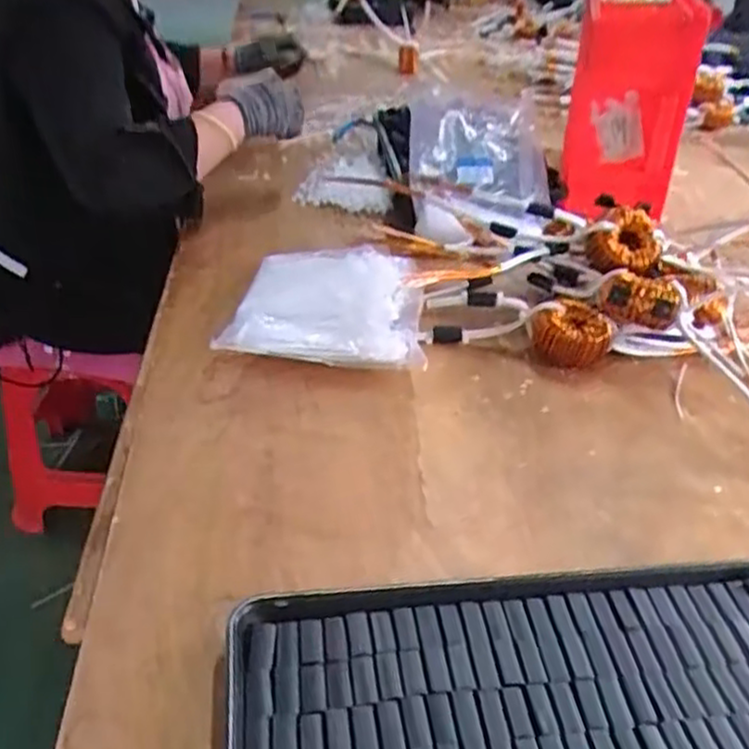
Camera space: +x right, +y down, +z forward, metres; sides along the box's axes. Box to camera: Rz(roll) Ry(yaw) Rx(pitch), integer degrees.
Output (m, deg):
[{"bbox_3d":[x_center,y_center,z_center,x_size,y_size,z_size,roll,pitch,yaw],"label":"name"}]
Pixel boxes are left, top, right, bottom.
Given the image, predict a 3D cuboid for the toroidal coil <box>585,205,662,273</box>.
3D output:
[{"bbox_3d":[0.279,-0.146,0.825,0.074,0.035,0.076,-34,81,-4],"label":"toroidal coil"}]

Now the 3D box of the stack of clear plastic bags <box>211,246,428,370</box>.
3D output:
[{"bbox_3d":[-0.049,-0.091,0.821,0.208,0.072,0.212,5,34,1],"label":"stack of clear plastic bags"}]

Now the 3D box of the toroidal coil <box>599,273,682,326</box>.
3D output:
[{"bbox_3d":[0.272,-0.078,0.762,0.061,0.039,0.063,3,34,-2],"label":"toroidal coil"}]

